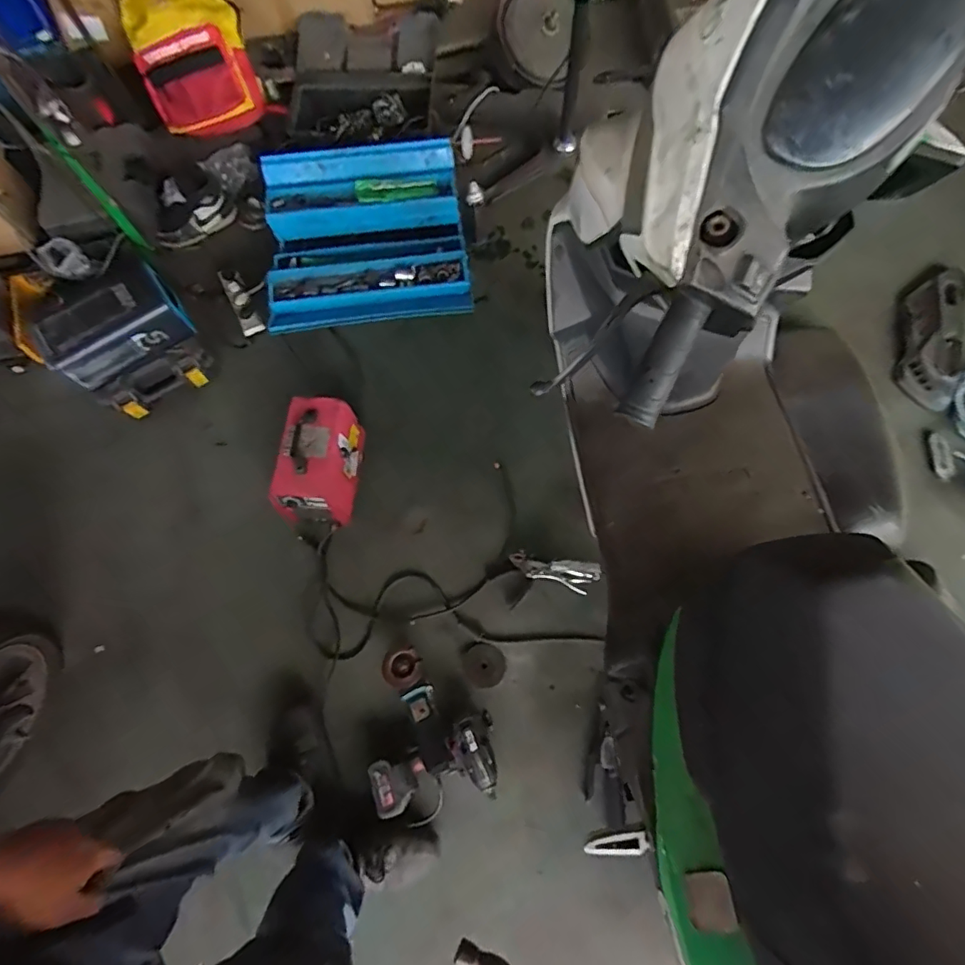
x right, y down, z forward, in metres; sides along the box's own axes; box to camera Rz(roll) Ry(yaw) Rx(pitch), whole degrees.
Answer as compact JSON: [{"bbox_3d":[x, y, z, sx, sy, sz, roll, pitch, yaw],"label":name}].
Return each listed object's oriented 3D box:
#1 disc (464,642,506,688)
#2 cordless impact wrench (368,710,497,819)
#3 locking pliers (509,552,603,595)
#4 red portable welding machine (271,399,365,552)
[{"bbox_3d":[0.006,0.424,1.241,0.091,0.007,0.095,-1,72,2],"label":"disc"},{"bbox_3d":[-0.104,0.603,1.145,0.266,0.075,0.163,-9,72,-1],"label":"cordless impact wrench"},{"bbox_3d":[0.171,0.204,1.262,0.212,0.080,0.062,16,73,7],"label":"locking pliers"},{"bbox_3d":[-0.399,-0.027,1.312,0.140,0.196,0.317,9,72,5],"label":"red portable welding machine"}]

